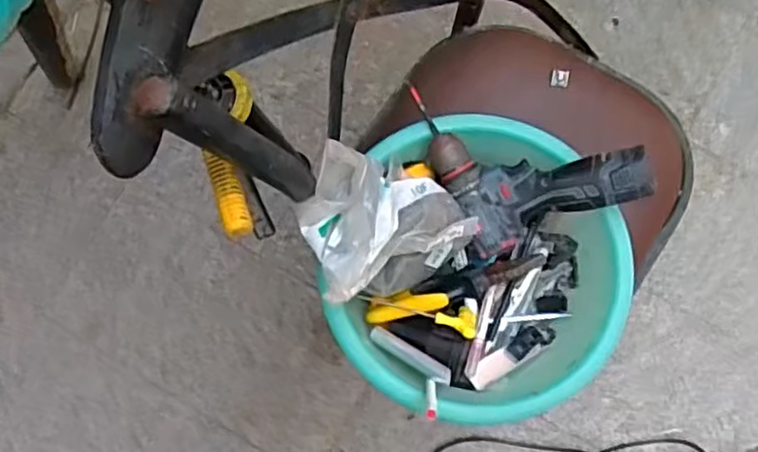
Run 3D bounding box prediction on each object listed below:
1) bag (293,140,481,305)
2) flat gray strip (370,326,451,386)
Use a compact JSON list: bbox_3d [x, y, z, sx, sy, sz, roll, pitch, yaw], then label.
[{"bbox_3d":[0.008,-0.014,0.678,0.167,0.122,0.145,-18,80,-1],"label":"bag"},{"bbox_3d":[0.034,0.136,0.711,0.096,0.009,0.017,30,79,22],"label":"flat gray strip"}]

